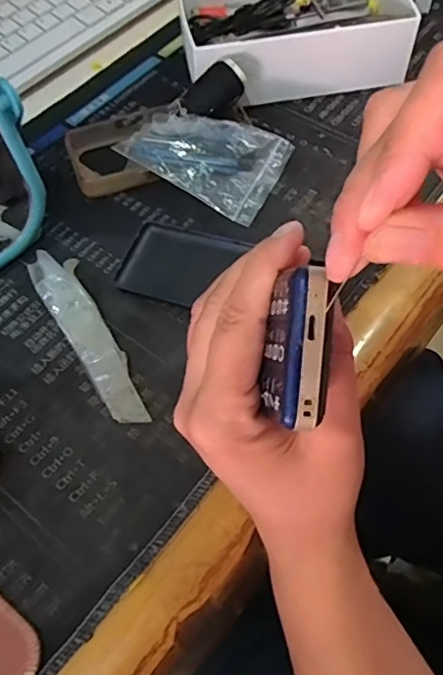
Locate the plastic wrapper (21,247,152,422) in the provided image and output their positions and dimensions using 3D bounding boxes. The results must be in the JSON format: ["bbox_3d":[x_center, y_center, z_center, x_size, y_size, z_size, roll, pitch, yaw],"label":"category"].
[{"bbox_3d":[-0.081,-0.004,0.324,0.027,0.011,0.133,-27,63,-13],"label":"plastic wrapper"}]

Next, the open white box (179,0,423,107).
[{"bbox_3d":[0.060,-0.248,0.441,0.183,0.050,0.112,-9,60,-3],"label":"open white box"}]

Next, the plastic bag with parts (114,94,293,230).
[{"bbox_3d":[-0.012,-0.127,0.386,0.105,0.029,0.064,24,64,15],"label":"plastic bag with parts"}]

